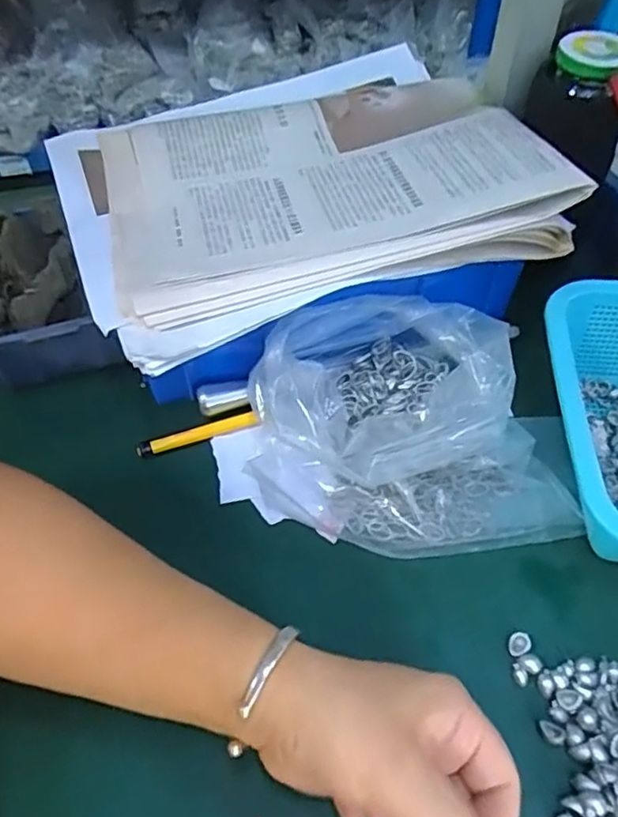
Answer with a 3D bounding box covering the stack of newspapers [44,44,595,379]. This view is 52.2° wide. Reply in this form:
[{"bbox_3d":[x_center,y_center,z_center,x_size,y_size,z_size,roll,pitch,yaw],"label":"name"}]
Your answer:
[{"bbox_3d":[-0.012,-0.155,0.424,0.290,0.056,0.235,-17,54,-13],"label":"stack of newspapers"}]

